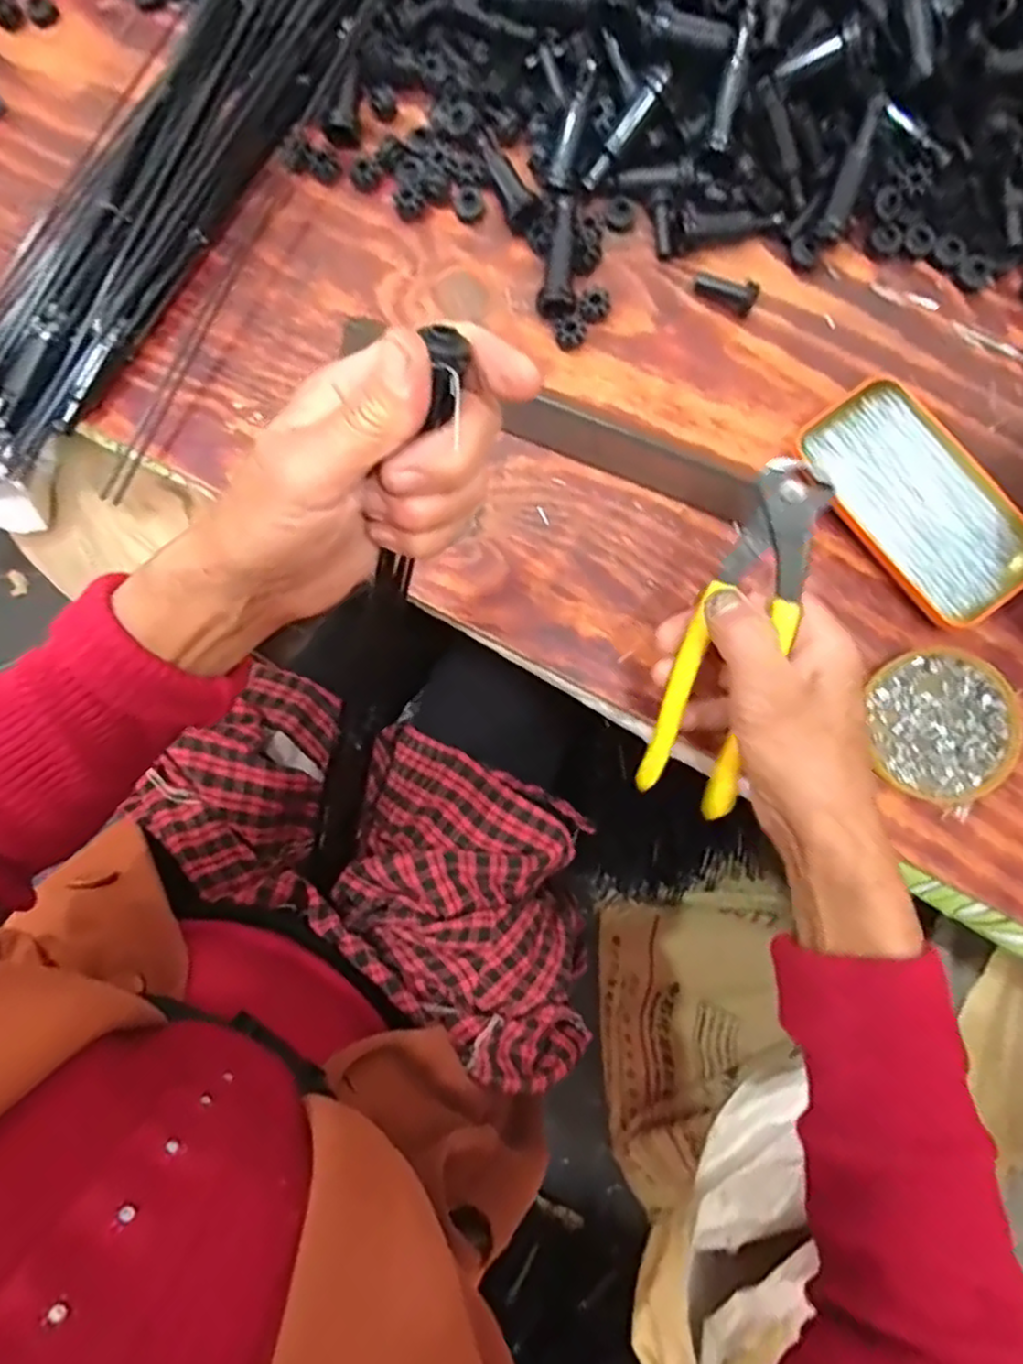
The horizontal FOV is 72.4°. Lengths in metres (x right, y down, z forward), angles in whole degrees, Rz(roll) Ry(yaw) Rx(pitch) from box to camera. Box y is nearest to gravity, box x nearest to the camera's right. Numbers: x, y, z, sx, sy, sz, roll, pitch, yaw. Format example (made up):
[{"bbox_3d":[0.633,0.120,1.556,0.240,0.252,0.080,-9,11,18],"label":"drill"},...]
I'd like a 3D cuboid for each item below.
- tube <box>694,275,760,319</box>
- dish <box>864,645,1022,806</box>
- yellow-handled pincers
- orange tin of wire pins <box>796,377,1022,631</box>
[{"bbox_3d":[0.130,-0.237,0.421,0.036,0.015,0.013,31,79,6],"label":"tube"},{"bbox_3d":[0.239,0.023,0.386,0.077,0.010,0.083,0,78,0],"label":"dish"},{"bbox_3d":[0.107,-0.019,0.329,0.046,0.015,0.165,19,100,4],"label":"yellow-handled pincers"},{"bbox_3d":[0.234,-0.105,0.399,0.076,0.021,0.142,-36,80,-7],"label":"orange tin of wire pins"}]

